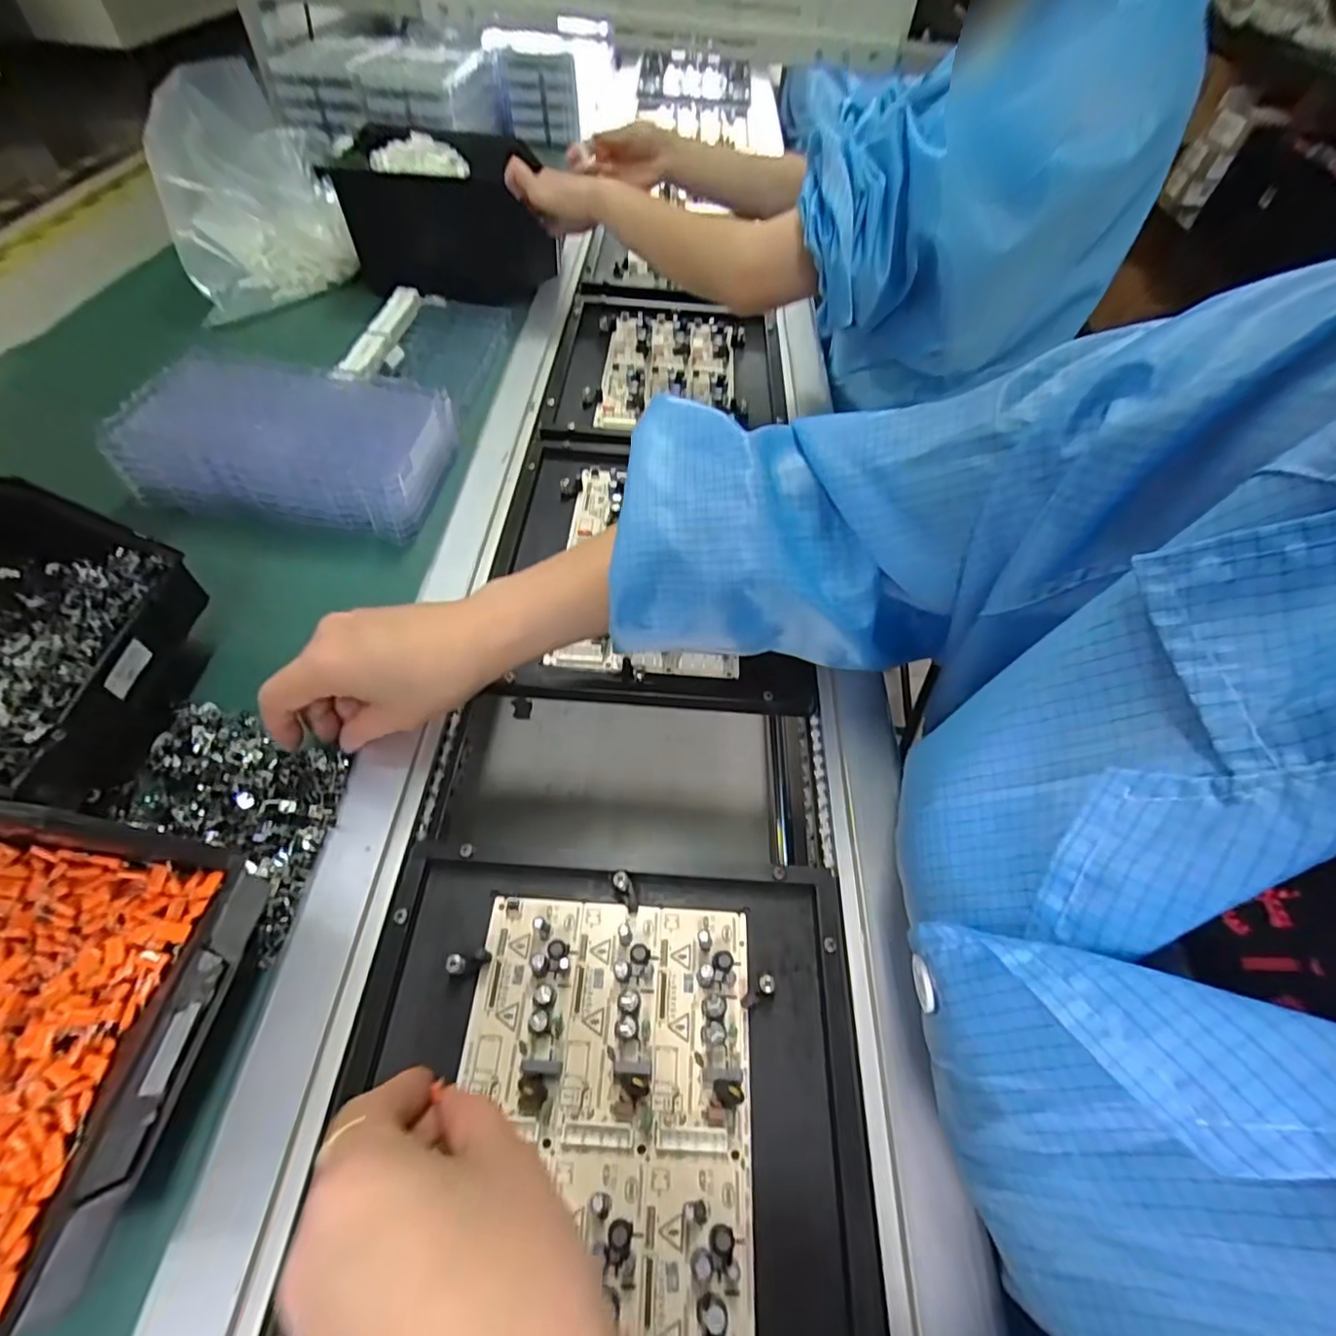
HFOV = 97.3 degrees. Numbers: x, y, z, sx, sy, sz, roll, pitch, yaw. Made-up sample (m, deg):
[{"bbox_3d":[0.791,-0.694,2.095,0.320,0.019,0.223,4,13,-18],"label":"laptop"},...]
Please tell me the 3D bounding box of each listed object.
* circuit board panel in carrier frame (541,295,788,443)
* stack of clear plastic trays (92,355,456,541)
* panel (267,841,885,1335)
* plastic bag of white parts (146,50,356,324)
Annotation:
[{"bbox_3d":[0.002,-0.323,0.652,0.249,0.037,0.284,2,52,-2],"label":"circuit board panel in carrier frame"},{"bbox_3d":[-0.295,-0.185,0.472,0.218,0.066,0.134,4,52,0],"label":"stack of clear plastic trays"},{"bbox_3d":[-0.030,0.213,0.259,0.236,0.019,0.256,4,57,-1],"label":"panel"},{"bbox_3d":[-0.433,-0.490,0.609,0.158,0.173,0.130,-11,53,-12],"label":"plastic bag of white parts"}]

